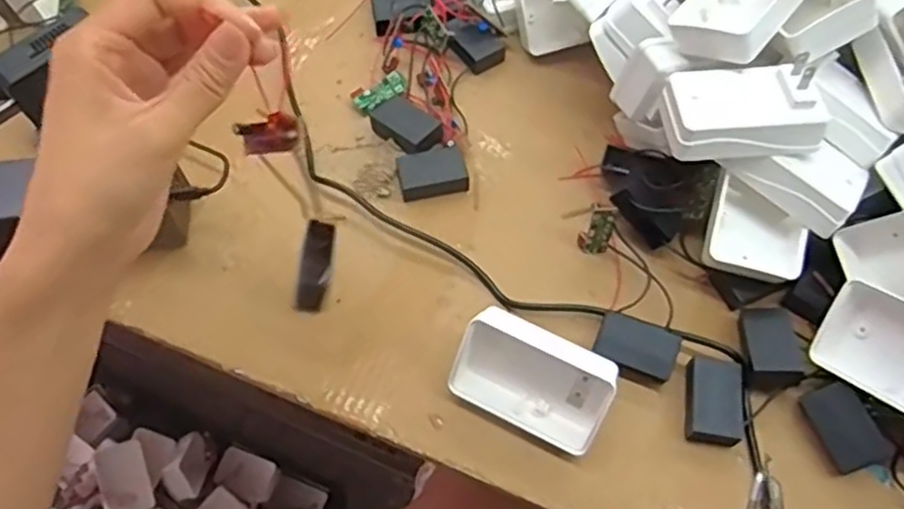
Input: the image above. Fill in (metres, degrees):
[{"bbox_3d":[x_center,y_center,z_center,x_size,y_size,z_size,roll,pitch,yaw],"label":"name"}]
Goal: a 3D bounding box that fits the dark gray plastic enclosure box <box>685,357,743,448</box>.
[{"bbox_3d":[0.158,0.090,0.431,0.032,0.015,0.048,7,64,5],"label":"dark gray plastic enclosure box"}]

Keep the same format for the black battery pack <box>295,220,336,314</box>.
[{"bbox_3d":[-0.080,0.007,0.417,0.019,0.010,0.054,7,78,5],"label":"black battery pack"}]

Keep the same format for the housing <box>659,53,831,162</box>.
[{"bbox_3d":[0.173,-0.092,0.428,0.087,0.037,0.057,-5,66,0],"label":"housing"}]

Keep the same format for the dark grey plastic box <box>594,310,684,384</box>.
[{"bbox_3d":[0.115,0.060,0.445,0.049,0.020,0.031,21,65,11],"label":"dark grey plastic box"}]

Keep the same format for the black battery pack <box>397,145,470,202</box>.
[{"bbox_3d":[-0.014,-0.058,0.509,0.048,0.017,0.033,-14,64,-6],"label":"black battery pack"}]

